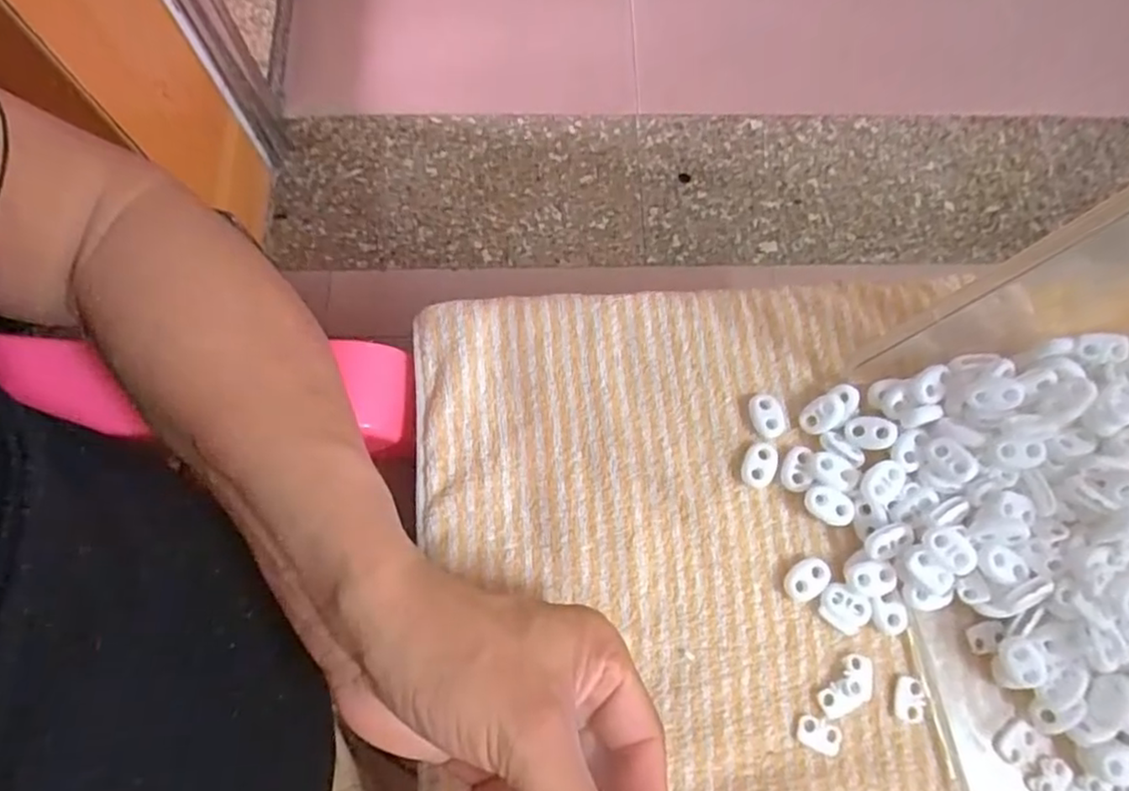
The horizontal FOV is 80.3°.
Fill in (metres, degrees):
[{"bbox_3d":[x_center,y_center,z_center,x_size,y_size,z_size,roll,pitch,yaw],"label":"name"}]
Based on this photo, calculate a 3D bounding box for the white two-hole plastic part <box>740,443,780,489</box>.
[{"bbox_3d":[0.094,0.034,0.322,0.016,0.006,0.022,18,74,3],"label":"white two-hole plastic part"}]

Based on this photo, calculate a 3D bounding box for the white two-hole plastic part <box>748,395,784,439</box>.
[{"bbox_3d":[0.100,0.011,0.330,0.016,0.007,0.022,-11,74,-5],"label":"white two-hole plastic part"}]

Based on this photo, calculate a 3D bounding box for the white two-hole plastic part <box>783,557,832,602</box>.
[{"bbox_3d":[0.111,0.085,0.308,0.023,0.006,0.015,-36,78,-12],"label":"white two-hole plastic part"}]

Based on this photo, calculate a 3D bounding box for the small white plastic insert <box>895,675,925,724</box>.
[{"bbox_3d":[0.152,0.134,0.293,0.013,0.004,0.018,15,73,3],"label":"small white plastic insert"}]

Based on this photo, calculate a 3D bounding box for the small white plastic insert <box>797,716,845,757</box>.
[{"bbox_3d":[0.111,0.147,0.289,0.020,0.004,0.012,22,74,5],"label":"small white plastic insert"}]

